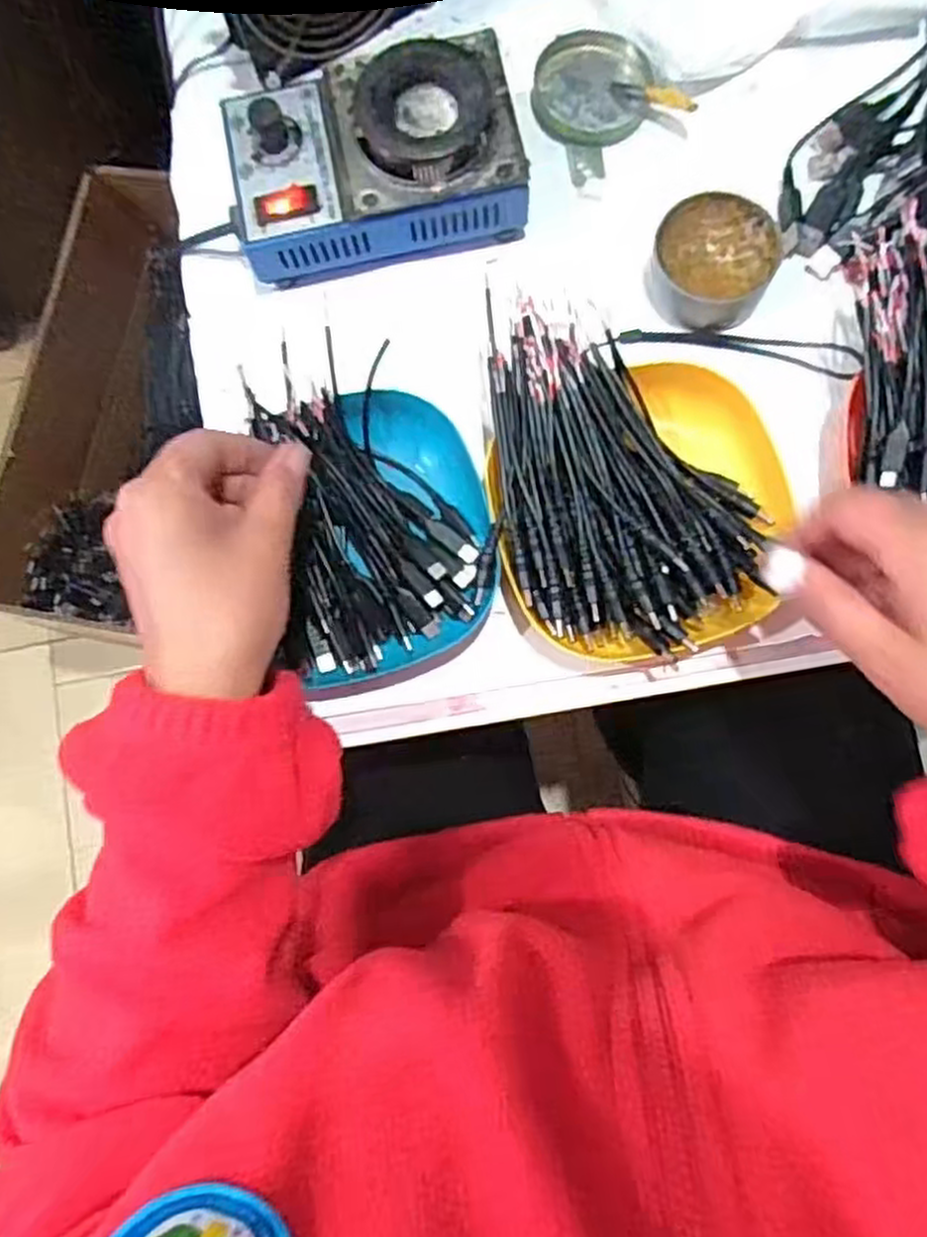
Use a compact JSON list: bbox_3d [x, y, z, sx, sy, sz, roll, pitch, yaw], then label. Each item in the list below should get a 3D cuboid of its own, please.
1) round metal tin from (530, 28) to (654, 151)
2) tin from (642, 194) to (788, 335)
[{"bbox_3d":[0.072,-0.300,0.452,0.065,0.013,0.064,-1,81,3],"label":"round metal tin"},{"bbox_3d":[0.130,-0.185,0.416,0.061,0.022,0.065,0,81,3],"label":"tin"}]

